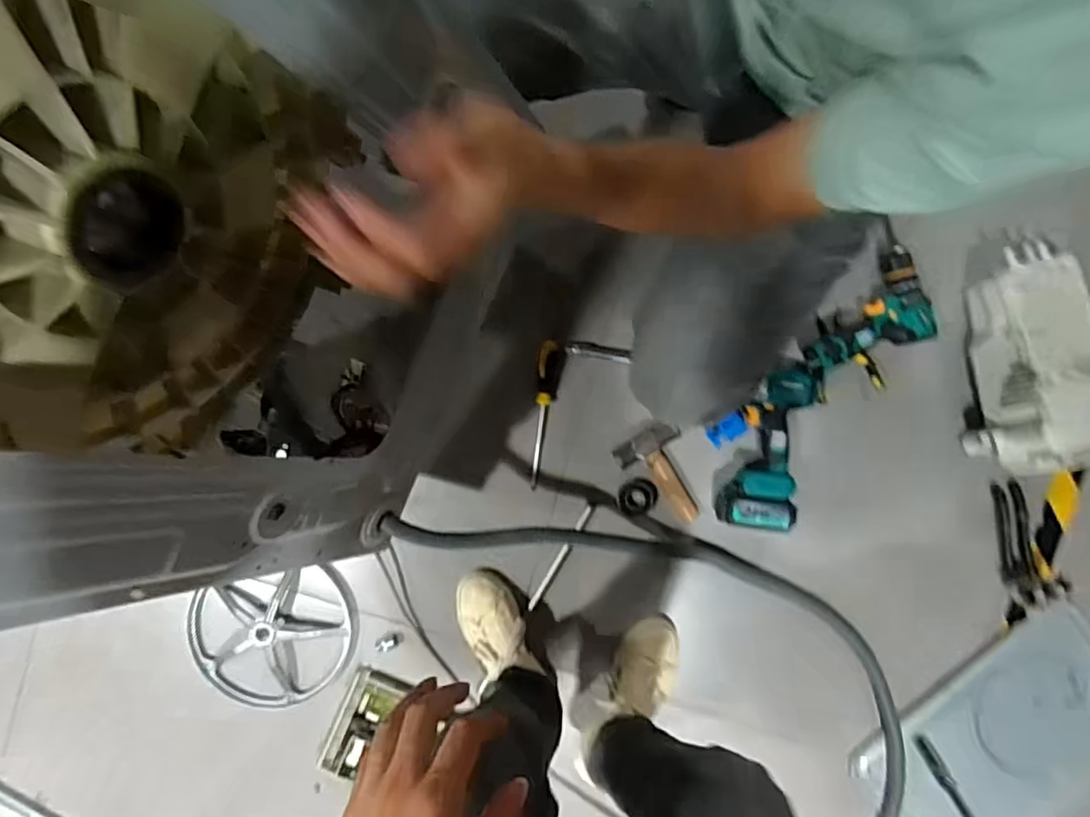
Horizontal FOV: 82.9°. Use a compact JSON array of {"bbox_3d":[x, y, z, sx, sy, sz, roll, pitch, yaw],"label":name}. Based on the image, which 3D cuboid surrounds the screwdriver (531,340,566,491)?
[{"bbox_3d":[0.000,0.012,1.024,0.044,0.035,0.254,6,94,0],"label":"screwdriver"}]

